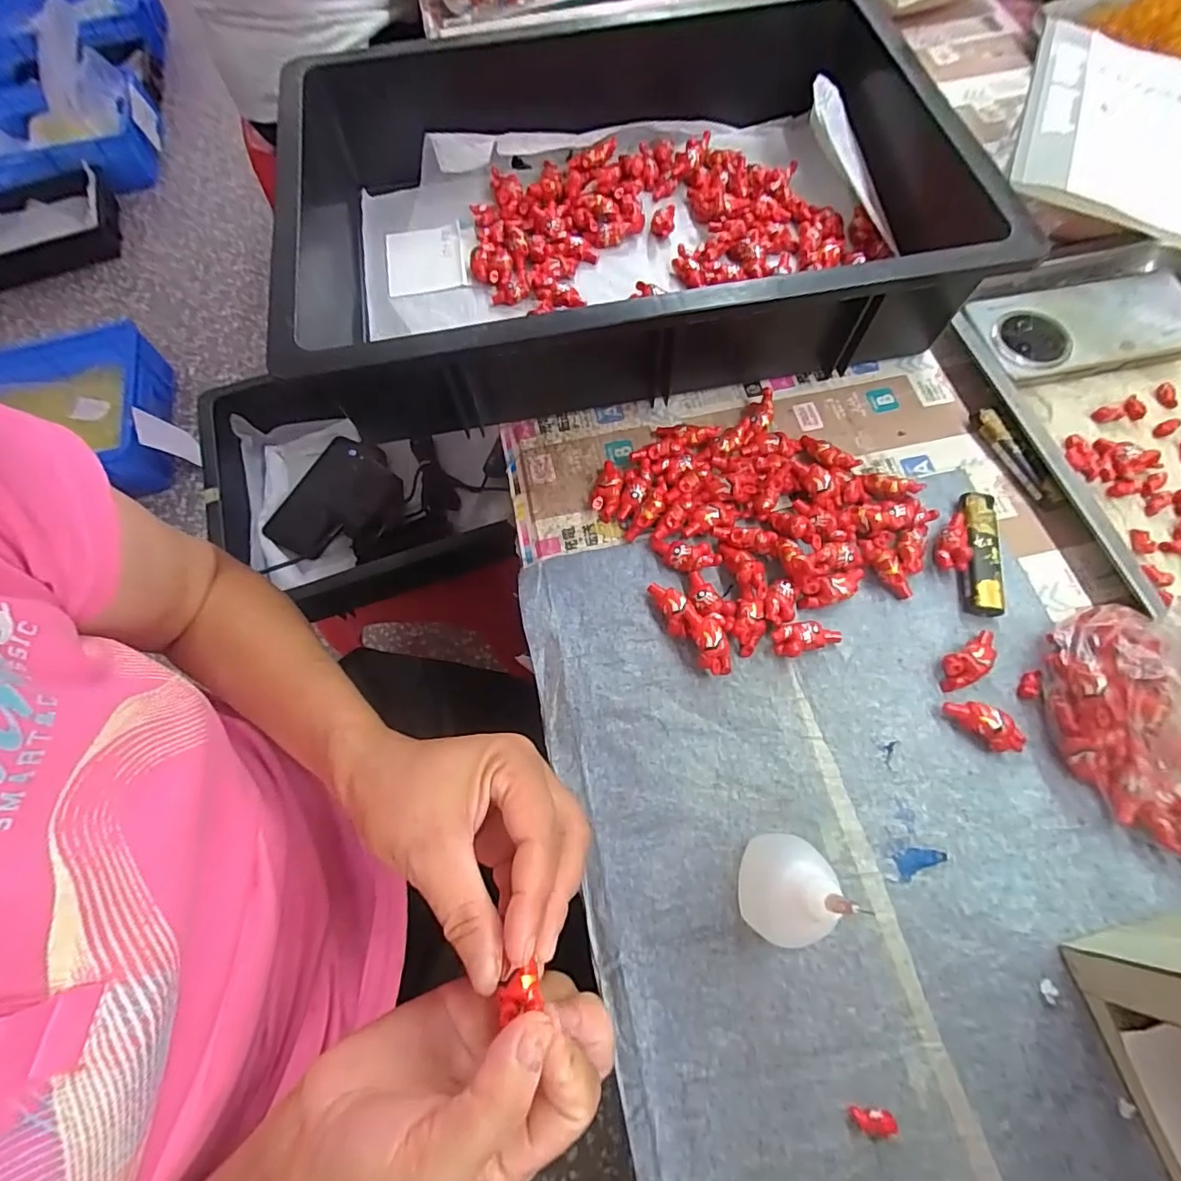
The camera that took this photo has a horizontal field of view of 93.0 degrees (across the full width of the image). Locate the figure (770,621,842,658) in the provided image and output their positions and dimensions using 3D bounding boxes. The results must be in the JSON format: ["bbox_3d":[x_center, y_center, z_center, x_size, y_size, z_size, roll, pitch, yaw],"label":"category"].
[{"bbox_3d":[0.125,0.027,0.325,0.040,0.017,0.017,-15,67,-3],"label":"figure"}]

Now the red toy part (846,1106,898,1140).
[{"bbox_3d":[0.123,0.231,0.244,0.019,0.005,0.010,11,69,8],"label":"red toy part"}]

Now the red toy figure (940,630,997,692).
[{"bbox_3d":[0.215,0.040,0.316,0.042,0.014,0.018,-30,69,-9],"label":"red toy figure"}]

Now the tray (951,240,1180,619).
[{"bbox_3d":[0.399,-0.117,0.371,0.236,0.019,0.287,-13,67,-2],"label":"tray"}]

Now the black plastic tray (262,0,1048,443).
[{"bbox_3d":[0.017,-0.287,0.419,0.474,0.094,0.334,-11,67,-1],"label":"black plastic tray"}]

